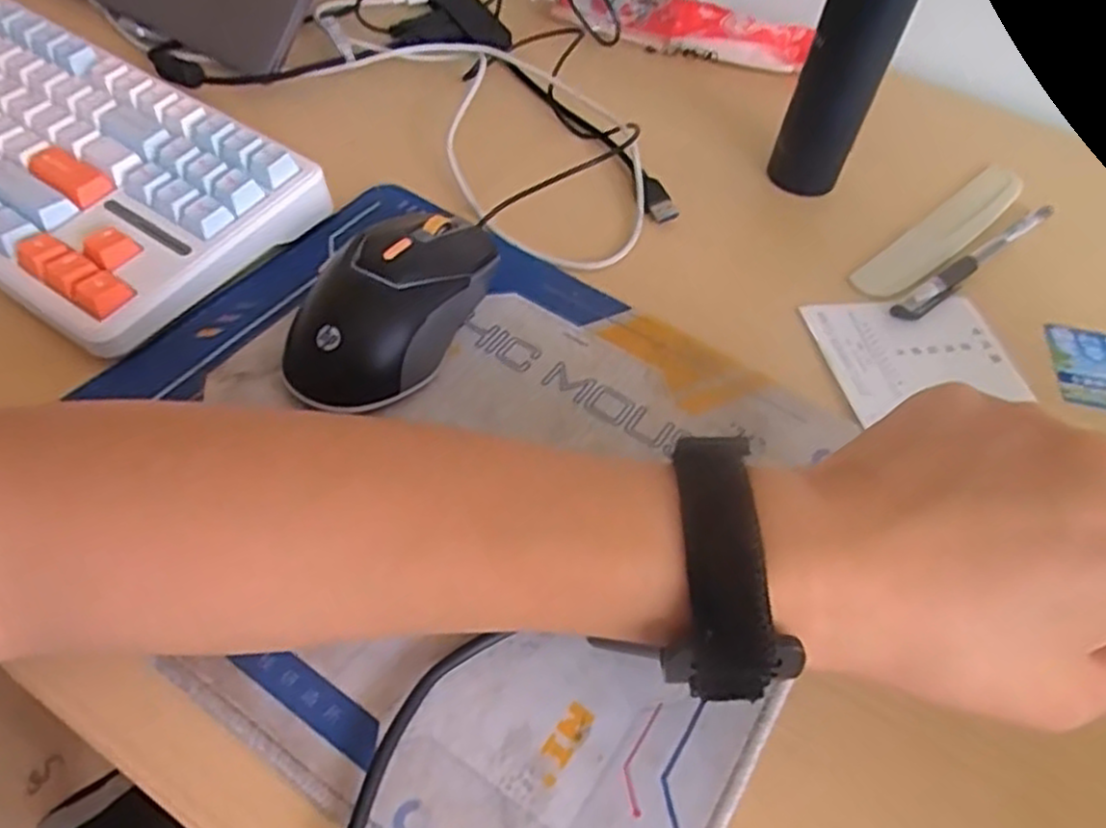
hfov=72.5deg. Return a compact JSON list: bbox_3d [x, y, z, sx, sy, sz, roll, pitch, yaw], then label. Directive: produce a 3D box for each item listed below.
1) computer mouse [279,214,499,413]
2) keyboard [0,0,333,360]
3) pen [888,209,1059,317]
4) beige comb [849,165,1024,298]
[{"bbox_3d":[-0.073,-0.050,0.333,0.064,0.040,0.111,23,55,11],"label":"computer mouse"},{"bbox_3d":[-0.305,-0.162,0.396,0.378,0.035,0.138,30,57,16],"label":"keyboard"},{"bbox_3d":[0.233,-0.084,0.409,0.147,0.005,0.013,-31,62,-24],"label":"pen"},{"bbox_3d":[0.224,-0.104,0.426,0.157,0.005,0.028,-34,64,-26],"label":"beige comb"}]

